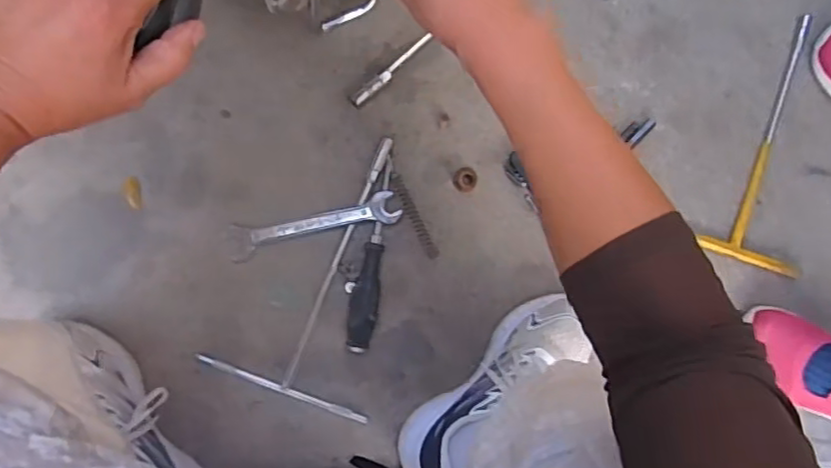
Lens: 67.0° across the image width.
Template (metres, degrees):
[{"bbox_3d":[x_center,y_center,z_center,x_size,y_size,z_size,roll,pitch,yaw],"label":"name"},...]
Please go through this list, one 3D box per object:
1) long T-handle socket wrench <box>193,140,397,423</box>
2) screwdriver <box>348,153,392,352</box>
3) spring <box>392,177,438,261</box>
[{"bbox_3d":[-0.087,0.038,0.678,0.186,0.012,0.296,23,92,-8],"label":"long T-handle socket wrench"},{"bbox_3d":[-0.048,0.025,0.670,0.030,0.034,0.206,8,94,-7],"label":"screwdriver"},{"bbox_3d":[0.000,-0.018,0.688,0.014,0.011,0.100,-28,97,-3],"label":"spring"}]

